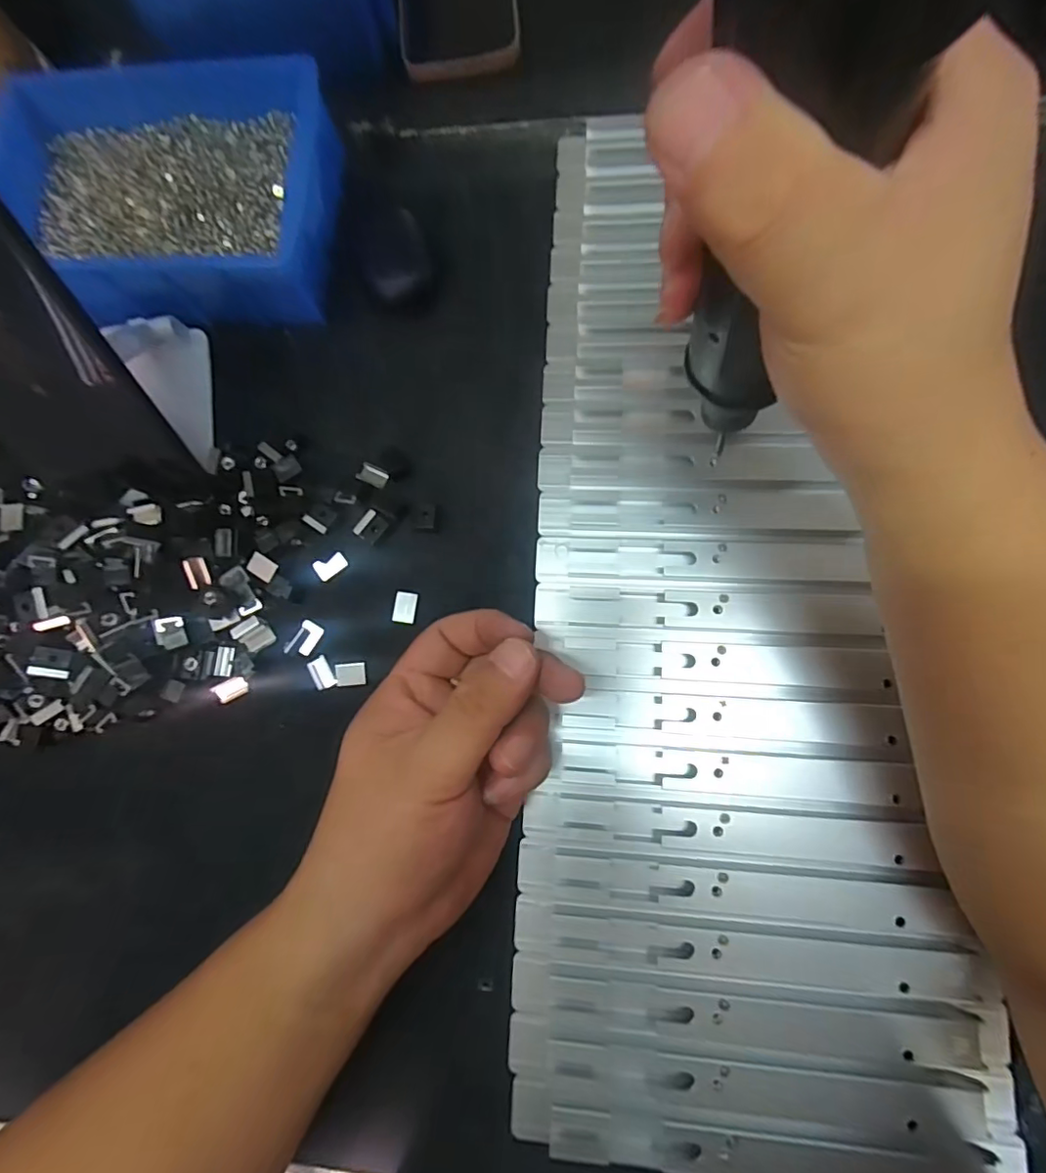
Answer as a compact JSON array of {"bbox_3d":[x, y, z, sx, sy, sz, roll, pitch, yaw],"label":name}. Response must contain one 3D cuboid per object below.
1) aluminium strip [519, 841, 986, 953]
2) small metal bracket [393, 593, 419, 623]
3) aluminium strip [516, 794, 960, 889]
[{"bbox_3d":[0.097,0.143,0.253,0.195,0.013,0.027,3,81,6],"label":"aluminium strip"},{"bbox_3d":[-0.064,0.011,0.296,0.011,0.004,0.017,5,81,6],"label":"small metal bracket"},{"bbox_3d":[0.092,0.116,0.252,0.179,0.004,0.025,3,81,6],"label":"aluminium strip"}]

